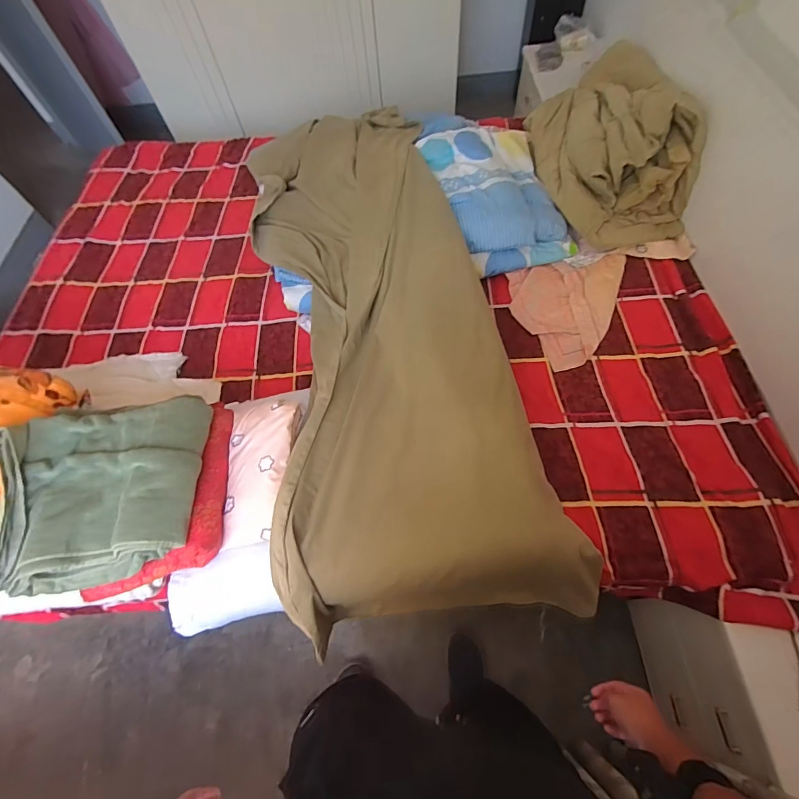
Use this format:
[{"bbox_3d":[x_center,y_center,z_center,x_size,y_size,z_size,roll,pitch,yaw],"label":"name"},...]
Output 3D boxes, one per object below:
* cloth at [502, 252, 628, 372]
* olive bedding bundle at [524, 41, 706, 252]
[{"bbox_3d":[0.520,-0.266,1.193,0.343,0.017,0.383,-5,63,5],"label":"cloth"},{"bbox_3d":[0.656,-0.812,1.293,0.342,0.325,0.598,-16,62,-4],"label":"olive bedding bundle"}]

